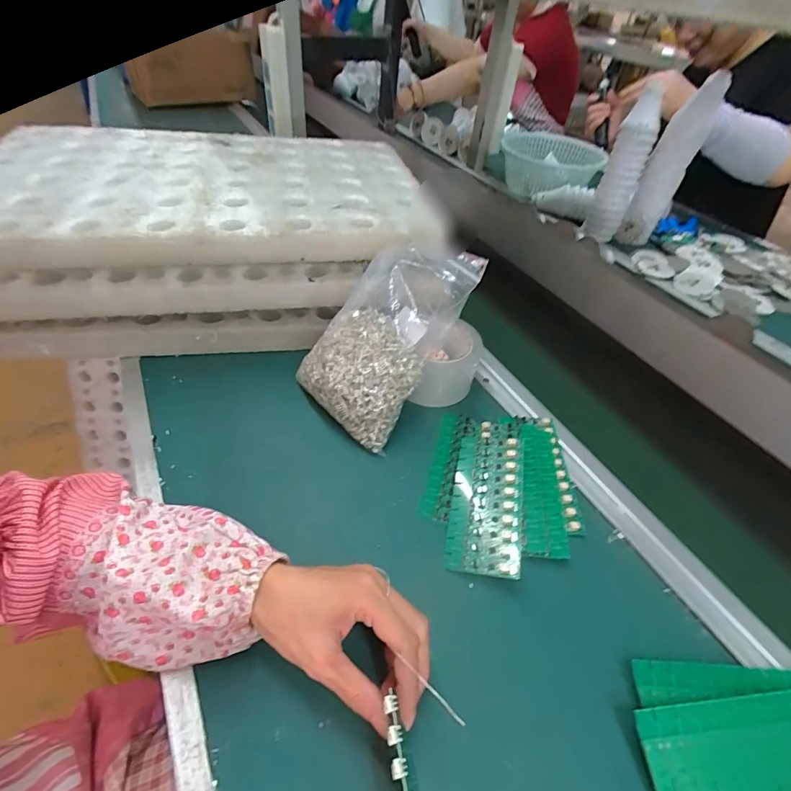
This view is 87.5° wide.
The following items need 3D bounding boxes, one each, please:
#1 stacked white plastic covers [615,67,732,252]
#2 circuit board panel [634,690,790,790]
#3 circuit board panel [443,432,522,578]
[{"bbox_3d":[0.508,-0.421,0.774,0.066,0.252,0.072,36,52,26],"label":"stacked white plastic covers"},{"bbox_3d":[0.229,0.235,0.265,0.137,0.004,0.067,-3,65,-6],"label":"circuit board panel"},{"bbox_3d":[0.084,0.096,0.386,0.064,0.008,0.138,-3,47,21],"label":"circuit board panel"}]

